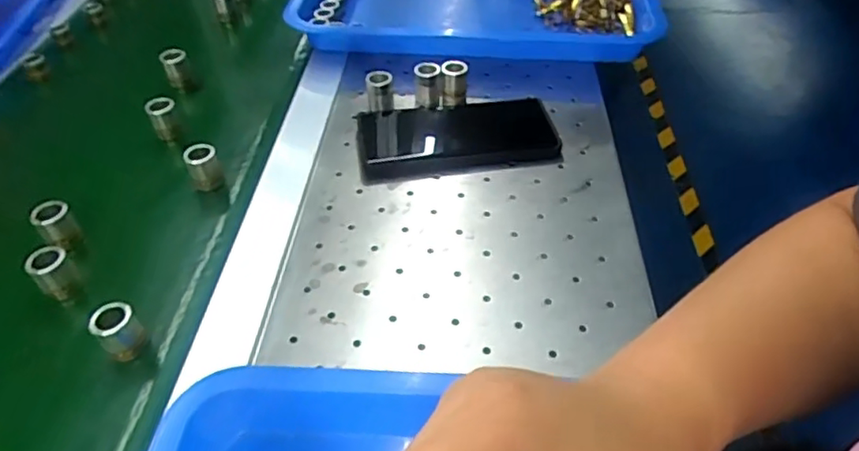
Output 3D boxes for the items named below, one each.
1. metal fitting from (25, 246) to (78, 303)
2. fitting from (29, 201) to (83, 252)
[{"bbox_3d":[-0.249,0.035,0.405,0.023,0.041,0.019,-32,52,-26],"label":"metal fitting"},{"bbox_3d":[-0.266,0.005,0.438,0.023,0.045,0.019,-36,53,-28],"label":"fitting"}]

